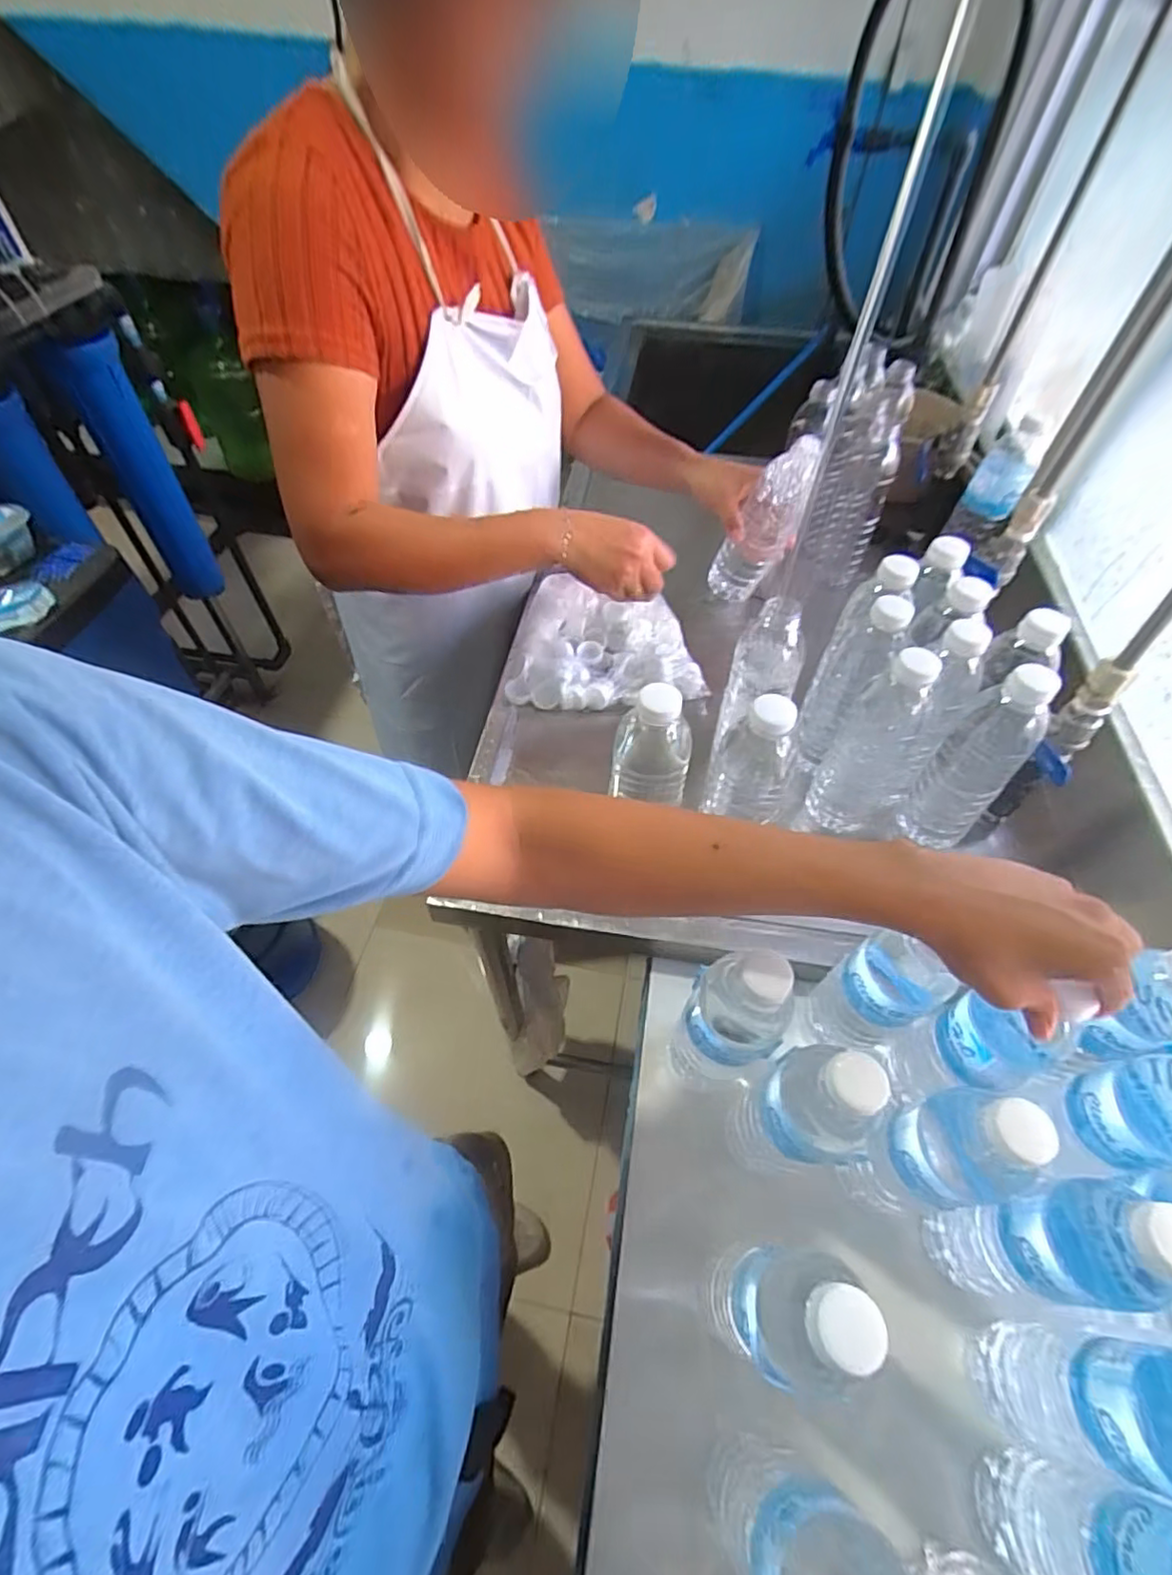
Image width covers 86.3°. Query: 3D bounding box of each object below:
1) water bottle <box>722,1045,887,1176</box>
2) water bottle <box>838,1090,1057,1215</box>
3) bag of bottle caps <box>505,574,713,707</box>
[{"bbox_3d":[0.144,0.216,0.419,0.069,0.204,0.063,-1,55,-3],"label":"water bottle"},{"bbox_3d":[0.223,0.241,0.402,0.063,0.201,0.070,-9,55,-8],"label":"water bottle"},{"bbox_3d":[0.031,-0.169,0.740,0.223,0.053,0.191,9,55,5],"label":"bag of bottle caps"}]

